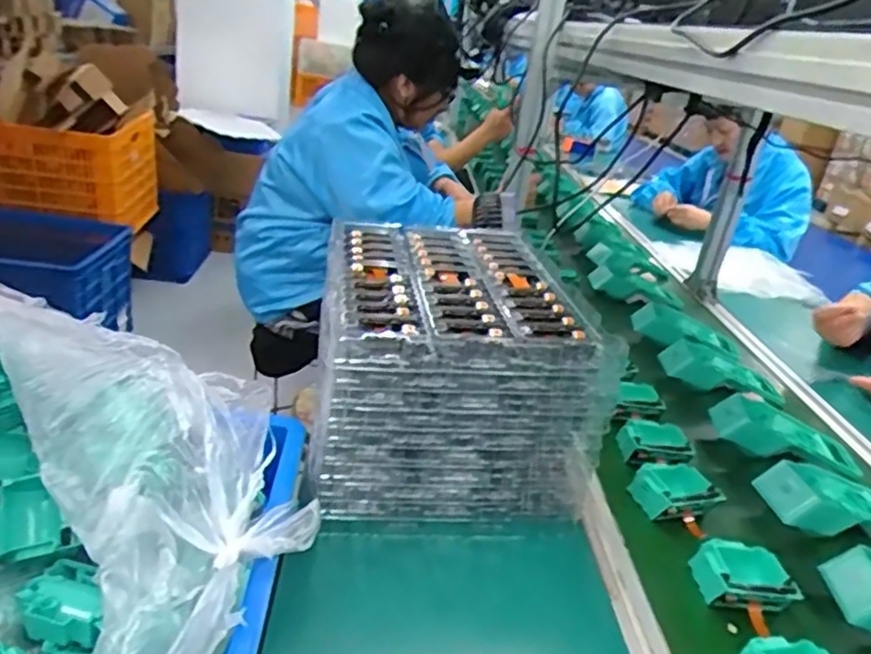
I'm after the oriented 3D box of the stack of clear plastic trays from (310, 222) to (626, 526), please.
[{"bbox_3d":[0.006,0.039,0.794,0.271,0.208,0.348,3,24,-10],"label":"stack of clear plastic trays"}]

